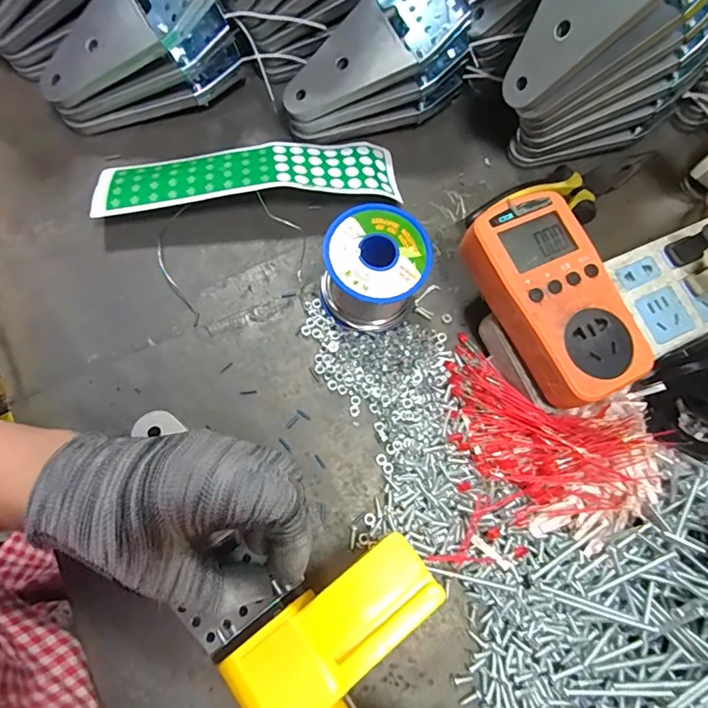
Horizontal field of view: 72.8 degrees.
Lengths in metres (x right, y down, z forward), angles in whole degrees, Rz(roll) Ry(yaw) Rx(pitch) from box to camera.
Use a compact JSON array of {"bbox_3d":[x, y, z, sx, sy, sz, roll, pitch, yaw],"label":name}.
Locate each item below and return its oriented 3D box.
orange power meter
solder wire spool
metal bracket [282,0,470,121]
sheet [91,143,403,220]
[{"bbox_3d":[0.120,-0.033,0.293,0.071,0.029,0.126,-24,77,-12],"label":"orange power meter"},{"bbox_3d":[0.013,-0.054,0.319,0.065,0.058,0.068,1,73,-3],"label":"solder wire spool"},{"bbox_3d":[0.011,-0.217,0.344,0.137,0.015,0.066,-30,76,14],"label":"metal bracket"},{"bbox_3d":[-0.076,-0.133,0.357,0.214,0.019,0.064,-5,53,-5],"label":"sheet"}]

